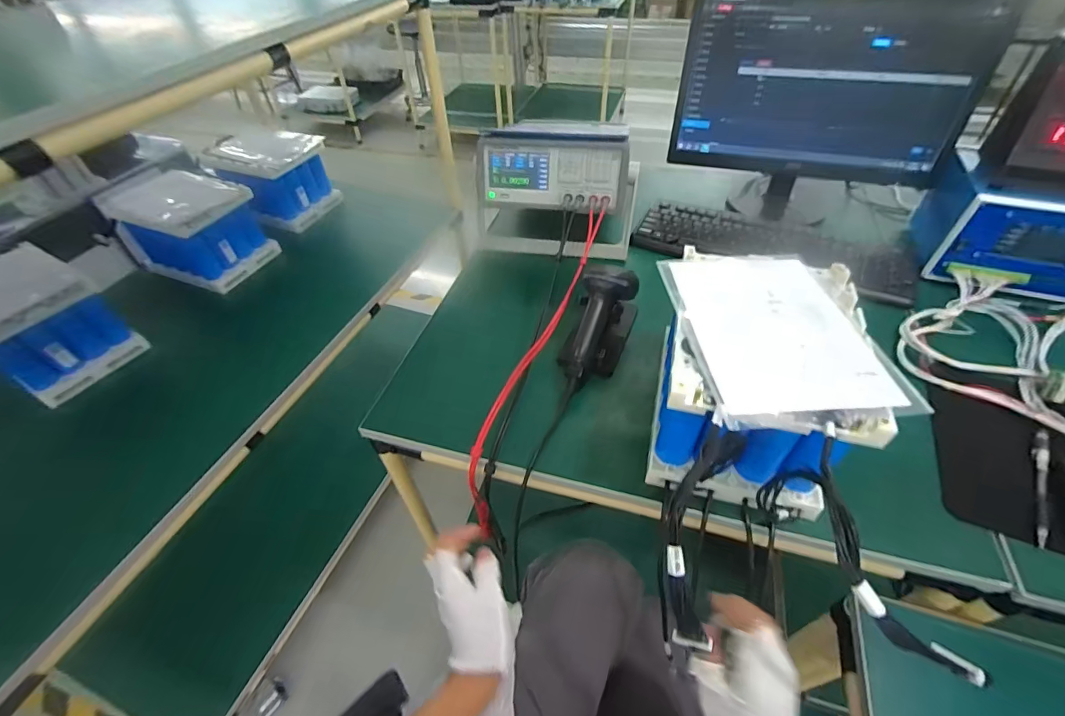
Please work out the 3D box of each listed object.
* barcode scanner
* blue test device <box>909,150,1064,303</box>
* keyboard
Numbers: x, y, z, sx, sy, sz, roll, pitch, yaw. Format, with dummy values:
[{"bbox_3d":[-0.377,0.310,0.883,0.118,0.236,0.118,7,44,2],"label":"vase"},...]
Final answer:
[{"bbox_3d":[0.088,-0.051,0.621,0.078,0.118,0.177,17,50,18],"label":"barcode scanner"},{"bbox_3d":[0.733,-0.198,0.694,0.208,0.137,0.183,15,50,16],"label":"blue test device"},{"bbox_3d":[0.403,-0.187,0.789,0.431,0.024,0.155,21,52,21],"label":"keyboard"}]

